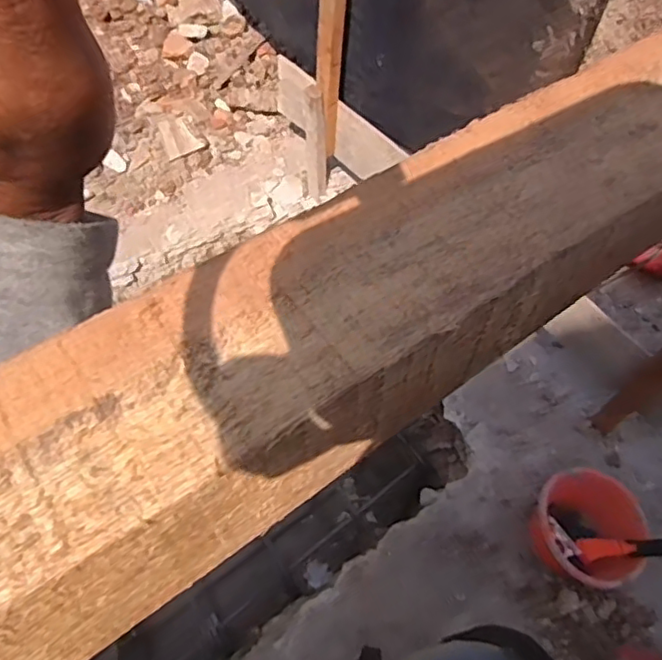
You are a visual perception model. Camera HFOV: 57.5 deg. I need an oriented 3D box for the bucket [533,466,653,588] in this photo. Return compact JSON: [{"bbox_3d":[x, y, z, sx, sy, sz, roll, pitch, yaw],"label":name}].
[{"bbox_3d":[0.541,0.433,1.293,0.219,0.148,0.210,0,59,-1],"label":"bucket"}]

